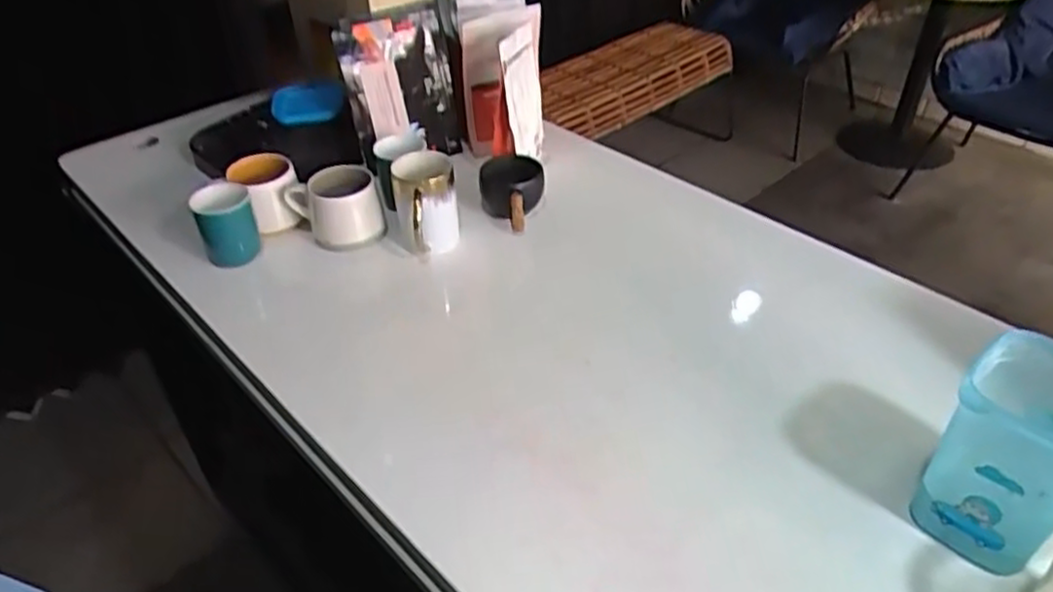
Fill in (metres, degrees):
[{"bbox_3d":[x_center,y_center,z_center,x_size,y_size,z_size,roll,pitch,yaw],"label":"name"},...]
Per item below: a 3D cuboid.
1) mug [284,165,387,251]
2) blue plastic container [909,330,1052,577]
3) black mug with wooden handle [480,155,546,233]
[{"bbox_3d":[-0.232,-0.106,0.888,0.111,0.070,0.081,-11,40,-11],"label":"mug"},{"bbox_3d":[0.358,0.119,0.534,0.092,0.144,0.094,-32,48,-31],"label":"blue plastic container"},{"bbox_3d":[-0.022,-0.133,0.922,0.078,0.076,0.066,20,44,24],"label":"black mug with wooden handle"}]

